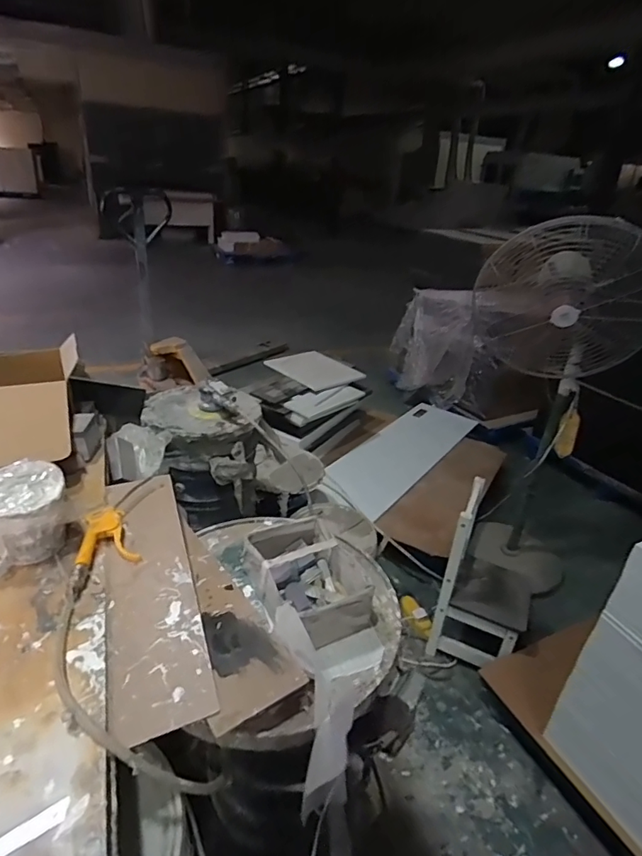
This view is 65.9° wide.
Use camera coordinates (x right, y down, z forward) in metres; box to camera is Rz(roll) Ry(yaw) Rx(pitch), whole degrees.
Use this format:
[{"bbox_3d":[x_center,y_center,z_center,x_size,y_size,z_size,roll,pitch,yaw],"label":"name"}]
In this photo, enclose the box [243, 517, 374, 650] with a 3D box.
[{"bbox_3d":[-0.021,0.226,0.750,0.143,0.062,0.214,-10,31,-26],"label":"box"}]

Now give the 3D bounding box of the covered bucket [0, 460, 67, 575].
[{"bbox_3d":[-0.454,0.138,0.748,0.123,0.130,0.122,6,26,-3],"label":"covered bucket"}]

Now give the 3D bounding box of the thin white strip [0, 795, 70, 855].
[{"bbox_3d":[-0.279,0.373,0.447,0.097,0.004,0.019,-19,36,-30],"label":"thin white strip"}]

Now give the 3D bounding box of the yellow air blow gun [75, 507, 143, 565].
[{"bbox_3d":[-0.334,0.168,0.778,0.083,0.025,0.116,-7,30,-21],"label":"yellow air blow gun"}]

